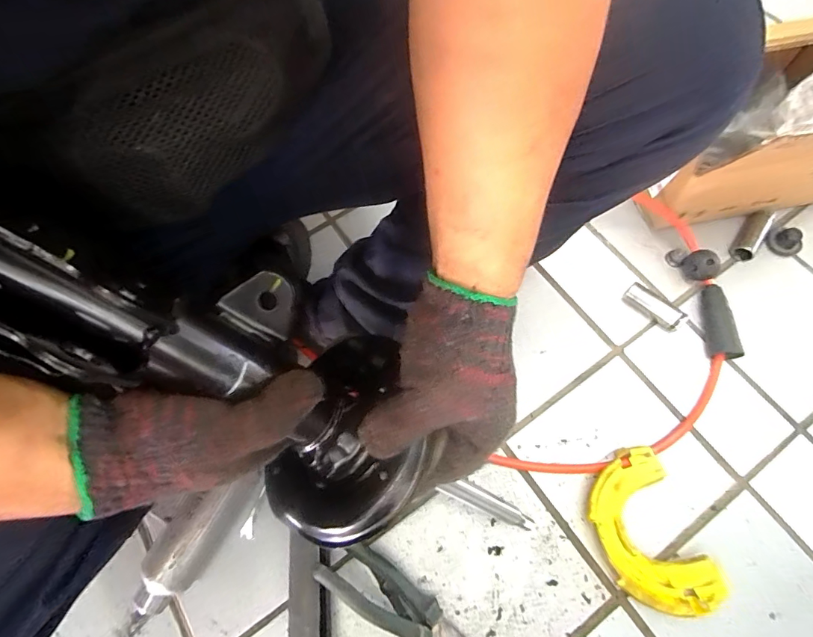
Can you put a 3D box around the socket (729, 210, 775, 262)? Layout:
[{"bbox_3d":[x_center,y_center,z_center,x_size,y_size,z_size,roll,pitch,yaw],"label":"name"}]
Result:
[{"bbox_3d":[0.522,-0.128,0.658,0.027,0.033,0.095,34,72,15],"label":"socket"}]

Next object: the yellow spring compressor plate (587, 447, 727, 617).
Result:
[{"bbox_3d":[0.280,0.249,0.513,0.108,0.032,0.173,-14,67,-4],"label":"yellow spring compressor plate"}]

